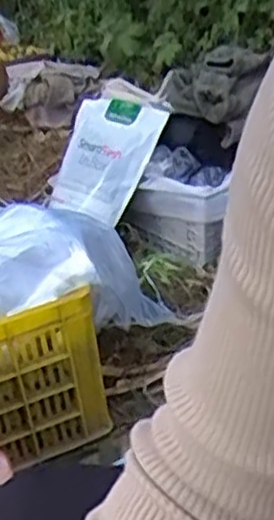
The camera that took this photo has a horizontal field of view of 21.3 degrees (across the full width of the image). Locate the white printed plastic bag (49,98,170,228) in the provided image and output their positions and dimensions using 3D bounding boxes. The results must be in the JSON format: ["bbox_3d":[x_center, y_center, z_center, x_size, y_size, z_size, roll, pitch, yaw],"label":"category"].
[{"bbox_3d":[-0.081,-0.253,1.784,0.248,0.050,0.312,21,84,37],"label":"white printed plastic bag"}]

